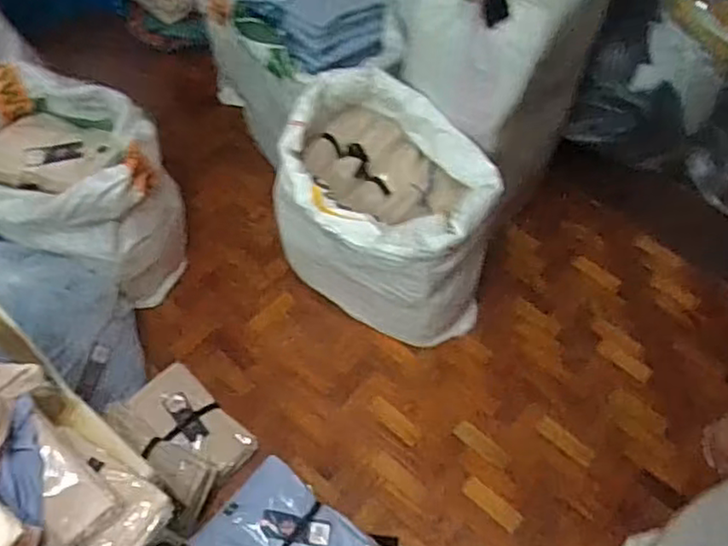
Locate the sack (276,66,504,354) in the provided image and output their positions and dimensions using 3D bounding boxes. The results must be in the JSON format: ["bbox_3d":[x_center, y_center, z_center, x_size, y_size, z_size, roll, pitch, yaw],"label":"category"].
[{"bbox_3d":[0.034,-0.097,1.438,0.445,0.507,0.305,38,62,21],"label":"sack"}]

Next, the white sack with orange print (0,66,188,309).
[{"bbox_3d":[-0.655,-0.187,1.500,0.443,0.387,0.324,14,56,6],"label":"white sack with orange print"}]

